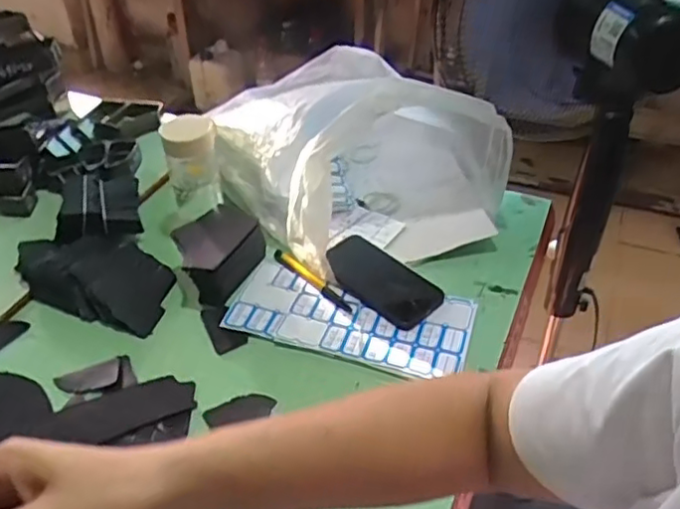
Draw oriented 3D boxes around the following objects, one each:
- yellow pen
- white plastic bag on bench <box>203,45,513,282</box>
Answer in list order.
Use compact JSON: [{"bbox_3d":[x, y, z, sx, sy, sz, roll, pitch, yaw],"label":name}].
[{"bbox_3d":[-0.034,0.027,0.745,0.013,0.008,0.134,-29,47,-30],"label":"yellow pen"},{"bbox_3d":[0.016,-0.154,0.833,0.326,0.178,0.293,-16,42,-17],"label":"white plastic bag on bench"}]

